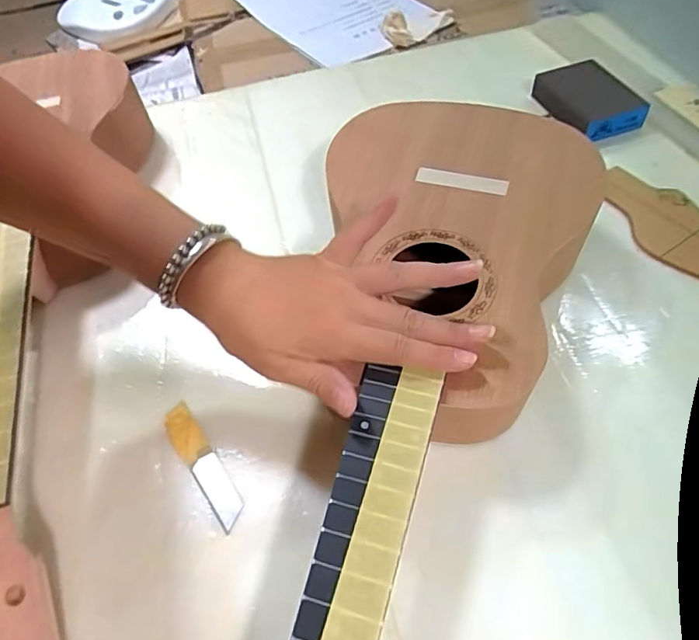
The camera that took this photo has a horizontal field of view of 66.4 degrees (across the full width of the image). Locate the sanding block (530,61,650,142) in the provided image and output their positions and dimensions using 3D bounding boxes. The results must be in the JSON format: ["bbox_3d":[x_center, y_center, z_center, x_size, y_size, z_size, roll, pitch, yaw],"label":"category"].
[{"bbox_3d":[0.239,-0.222,0.538,0.068,0.029,0.100,-15,54,-6],"label":"sanding block"}]

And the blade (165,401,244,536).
[{"bbox_3d":[-0.099,0.095,0.358,0.021,0.004,0.098,-33,57,-18],"label":"blade"}]

